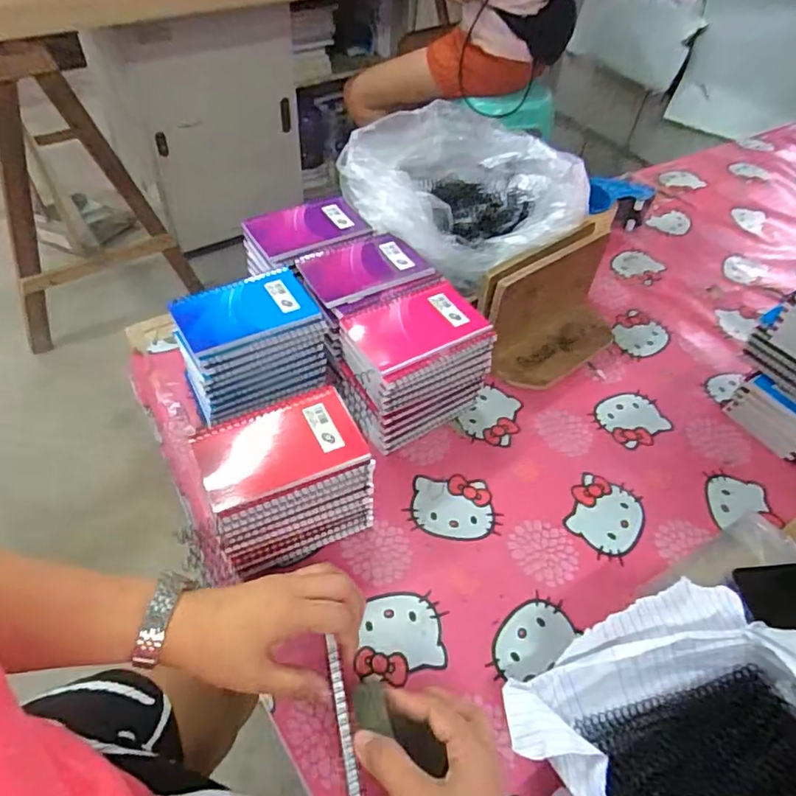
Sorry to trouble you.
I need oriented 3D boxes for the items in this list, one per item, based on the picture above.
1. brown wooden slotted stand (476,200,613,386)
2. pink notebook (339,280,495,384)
[{"bbox_3d":[0.188,-0.107,0.683,0.206,0.133,0.099,-26,56,-23],"label":"brown wooden slotted stand"},{"bbox_3d":[0.018,-0.071,0.583,0.134,0.015,0.099,-20,54,-20],"label":"pink notebook"}]

